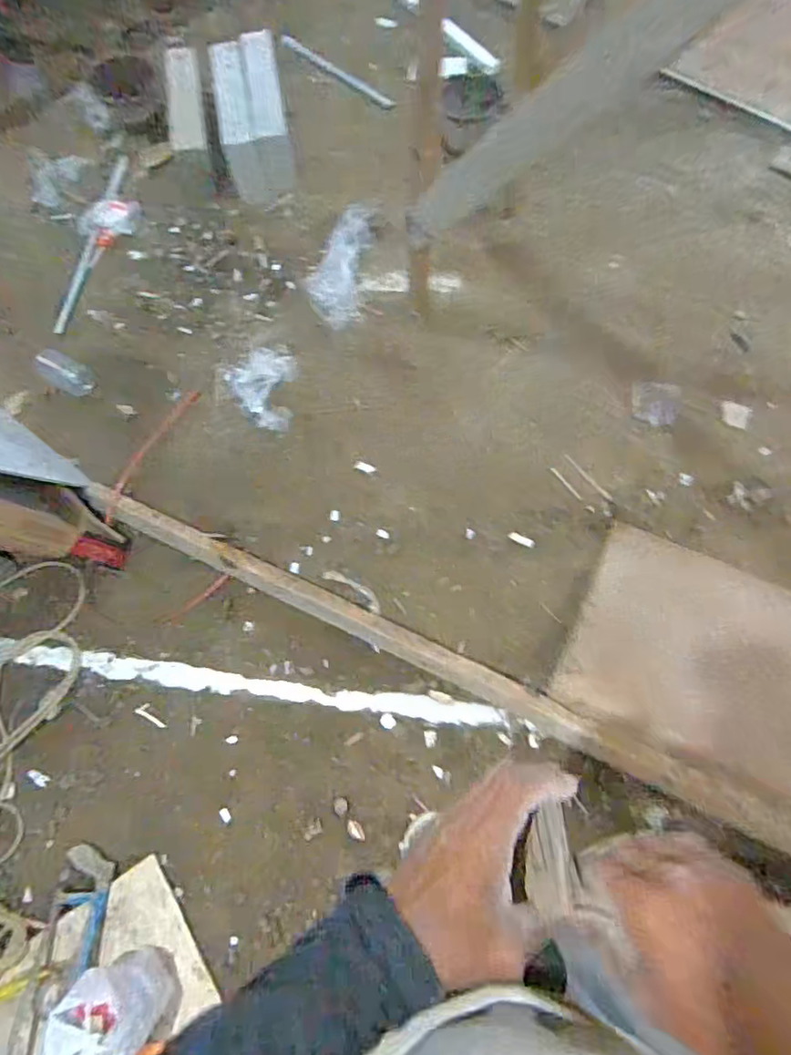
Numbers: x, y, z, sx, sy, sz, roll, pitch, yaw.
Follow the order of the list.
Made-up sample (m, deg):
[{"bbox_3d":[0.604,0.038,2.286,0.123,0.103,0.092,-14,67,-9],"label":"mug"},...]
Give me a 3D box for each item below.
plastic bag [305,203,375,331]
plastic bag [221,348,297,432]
[{"bbox_3d":[-0.177,-0.813,1.784,0.177,0.102,0.527,2,67,4],"label":"plastic bag"},{"bbox_3d":[-0.367,-0.404,1.679,0.202,0.033,0.269,-28,68,-9],"label":"plastic bag"}]

